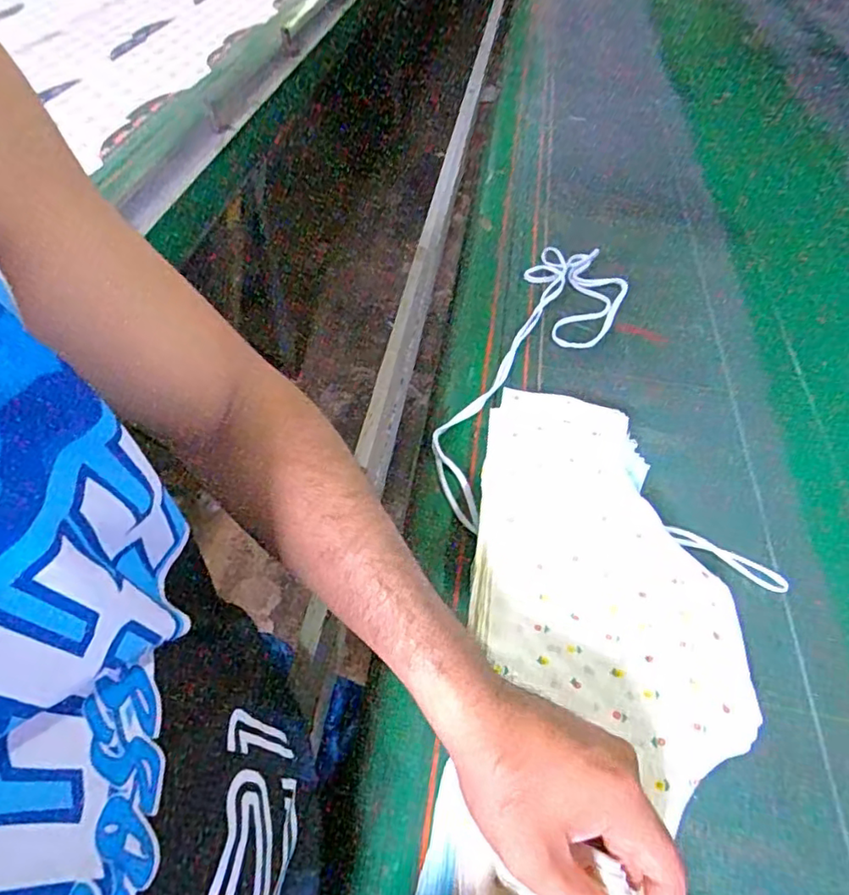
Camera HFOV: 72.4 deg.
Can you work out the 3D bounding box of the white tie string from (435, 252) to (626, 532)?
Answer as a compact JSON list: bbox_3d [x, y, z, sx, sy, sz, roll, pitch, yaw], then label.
[{"bbox_3d":[0.129,-0.107,0.704,0.135,0.031,0.505,22,52,15],"label":"white tie string"}]

